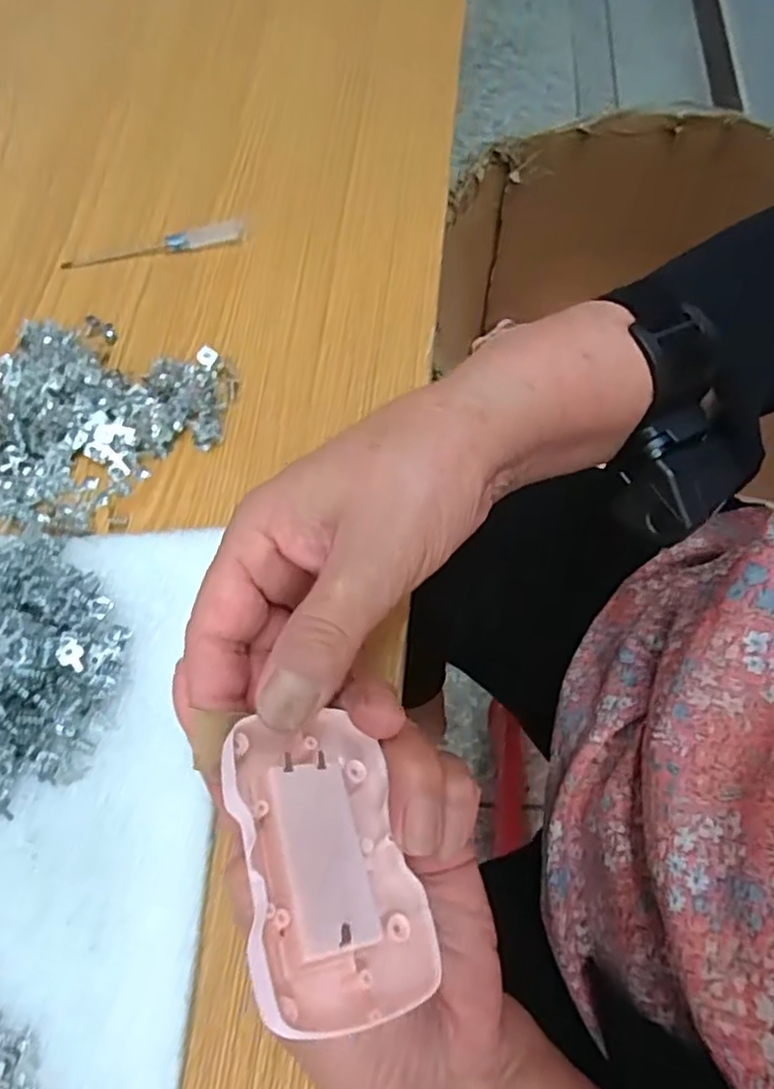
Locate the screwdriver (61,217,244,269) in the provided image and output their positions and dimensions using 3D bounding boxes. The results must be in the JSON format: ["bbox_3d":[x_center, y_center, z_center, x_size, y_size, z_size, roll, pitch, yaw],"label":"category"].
[{"bbox_3d":[-0.147,-0.189,0.419,0.116,0.012,0.012,-7,70,-1],"label":"screwdriver"}]

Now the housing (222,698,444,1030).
[{"bbox_3d":[-0.021,0.093,0.202,0.056,0.017,0.086,11,41,-37],"label":"housing"}]

